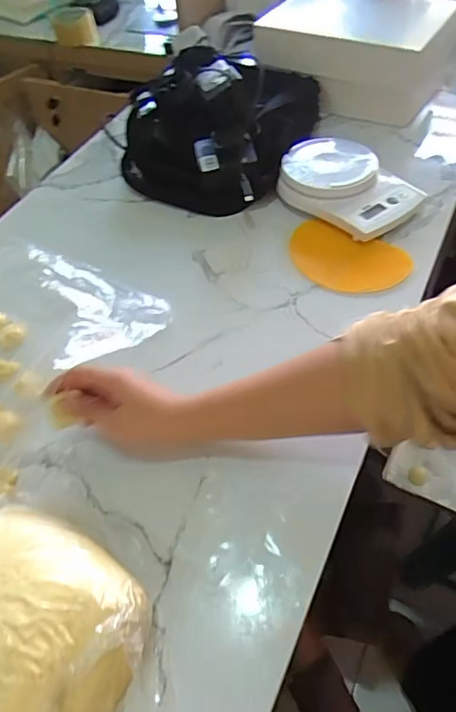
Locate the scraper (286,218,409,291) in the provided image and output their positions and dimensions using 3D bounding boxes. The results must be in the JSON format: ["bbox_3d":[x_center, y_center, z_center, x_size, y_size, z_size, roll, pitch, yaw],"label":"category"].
[{"bbox_3d":[0.144,-0.120,0.590,0.145,0.008,0.095,25,63,17],"label":"scraper"}]

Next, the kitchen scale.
[{"bbox_3d":[0.161,-0.232,0.647,0.137,0.052,0.176,-34,57,-19],"label":"kitchen scale"}]

